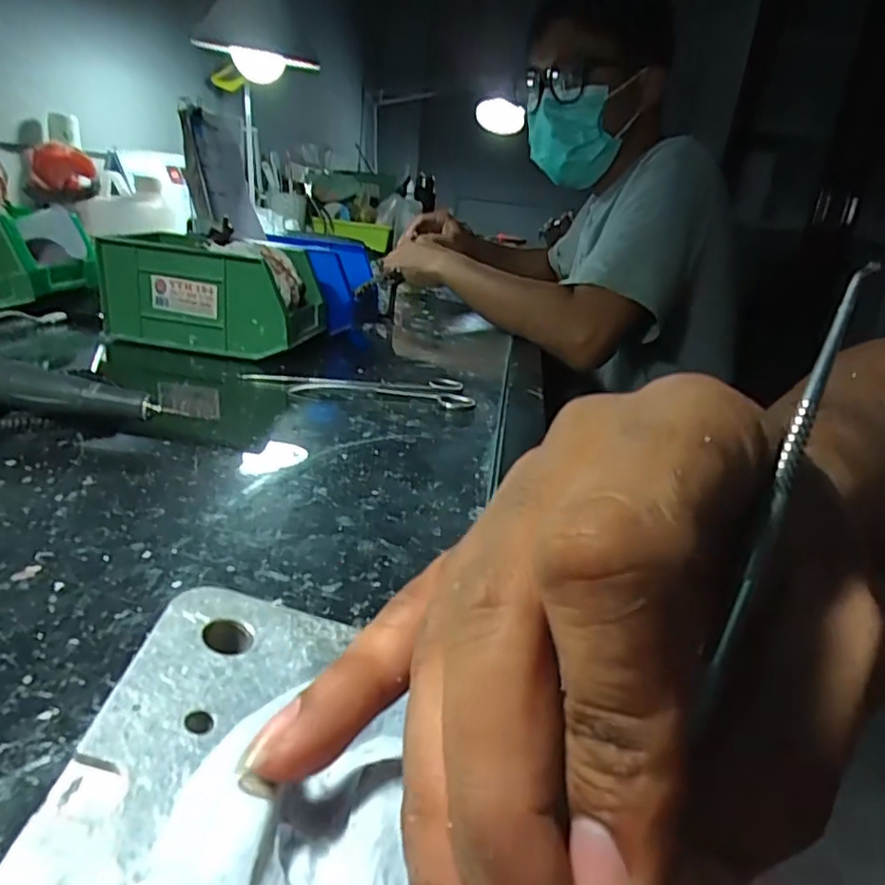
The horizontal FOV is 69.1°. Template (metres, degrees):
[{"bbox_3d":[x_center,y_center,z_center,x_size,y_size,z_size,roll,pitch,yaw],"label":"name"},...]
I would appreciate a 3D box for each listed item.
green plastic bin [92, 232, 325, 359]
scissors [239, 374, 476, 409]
[{"bbox_3d":[-0.199,-0.133,0.576,0.171,0.084,0.097,9,21,6],"label":"green plastic bin"},{"bbox_3d":[-0.064,-0.044,0.497,0.172,0.007,0.059,5,21,-4],"label":"scissors"}]

